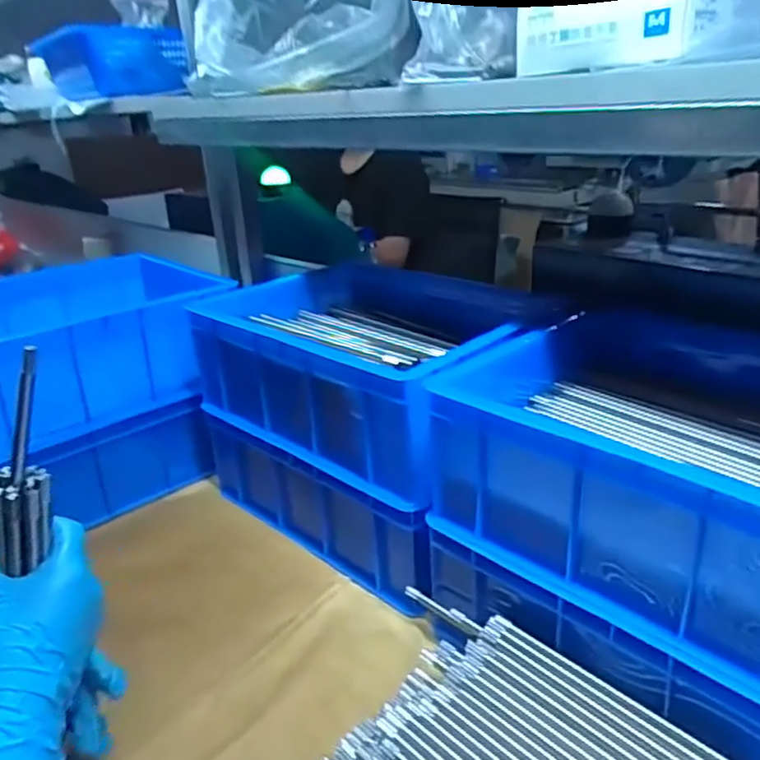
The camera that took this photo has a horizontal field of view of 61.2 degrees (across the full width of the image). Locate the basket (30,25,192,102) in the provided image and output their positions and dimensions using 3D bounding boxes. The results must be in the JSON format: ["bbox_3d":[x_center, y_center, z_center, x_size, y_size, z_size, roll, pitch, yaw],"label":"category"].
[{"bbox_3d":[-0.451,-0.521,1.070,0.159,0.093,0.279,-22,30,-37],"label":"basket"}]

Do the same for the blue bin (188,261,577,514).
[{"bbox_3d":[-0.009,-0.029,0.715,0.366,0.120,0.273,18,31,40],"label":"blue bin"}]

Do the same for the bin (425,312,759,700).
[{"bbox_3d":[0.248,0.059,0.484,0.327,0.122,0.277,20,32,41],"label":"bin"}]

